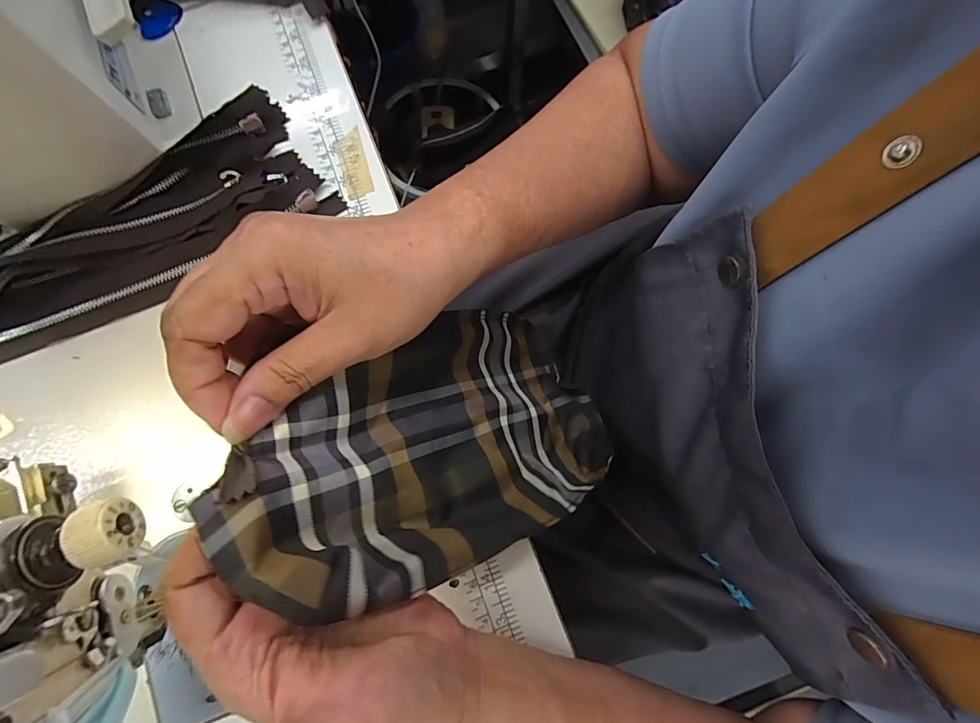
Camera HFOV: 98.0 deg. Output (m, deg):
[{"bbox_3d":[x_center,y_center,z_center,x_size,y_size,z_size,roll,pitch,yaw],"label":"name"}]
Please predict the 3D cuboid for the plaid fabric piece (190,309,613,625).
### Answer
[{"bbox_3d":[-0.014,0.040,0.239,0.027,0.242,0.126,-34,78,38],"label":"plaid fabric piece"}]

